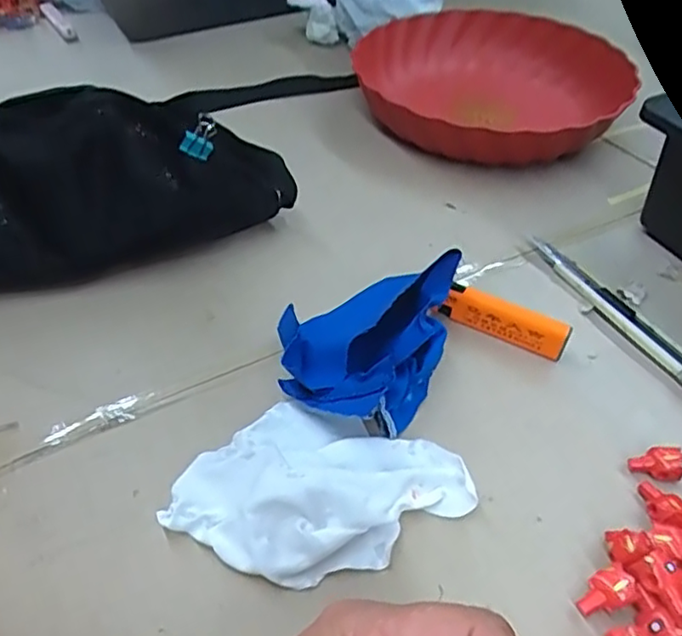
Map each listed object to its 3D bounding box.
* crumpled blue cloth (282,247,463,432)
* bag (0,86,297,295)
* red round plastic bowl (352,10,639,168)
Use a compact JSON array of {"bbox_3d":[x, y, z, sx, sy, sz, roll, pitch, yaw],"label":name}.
[{"bbox_3d":[0.012,0.007,0.354,0.094,0.051,0.114,26,51,23],"label":"crumpled blue cloth"},{"bbox_3d":[-0.174,-0.084,0.404,0.282,0.105,0.074,-14,47,-12],"label":"bag"},{"bbox_3d":[0.131,-0.203,0.576,0.226,0.064,0.238,0,46,0],"label":"red round plastic bowl"}]

